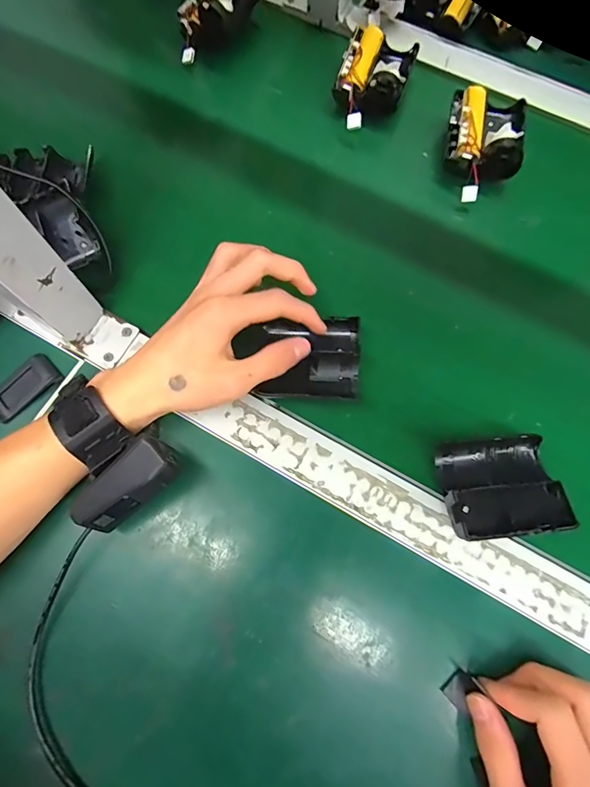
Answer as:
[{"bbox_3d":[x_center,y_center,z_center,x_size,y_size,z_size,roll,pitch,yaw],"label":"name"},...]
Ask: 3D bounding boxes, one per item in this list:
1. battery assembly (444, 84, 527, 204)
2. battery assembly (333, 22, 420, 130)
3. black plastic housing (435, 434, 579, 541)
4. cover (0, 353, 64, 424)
[{"bbox_3d":[0.175,-0.230,0.390,0.067,0.036,0.109,10,73,3],"label":"battery assembly"},{"bbox_3d":[0.077,-0.306,0.412,0.063,0.034,0.113,19,74,6],"label":"battery assembly"},{"bbox_3d":[0.146,0.065,0.297,0.078,0.029,0.067,-5,73,-1],"label":"black plastic housing"},{"bbox_3d":[-0.211,-0.004,0.325,0.027,0.008,0.055,43,78,12],"label":"cover"}]

